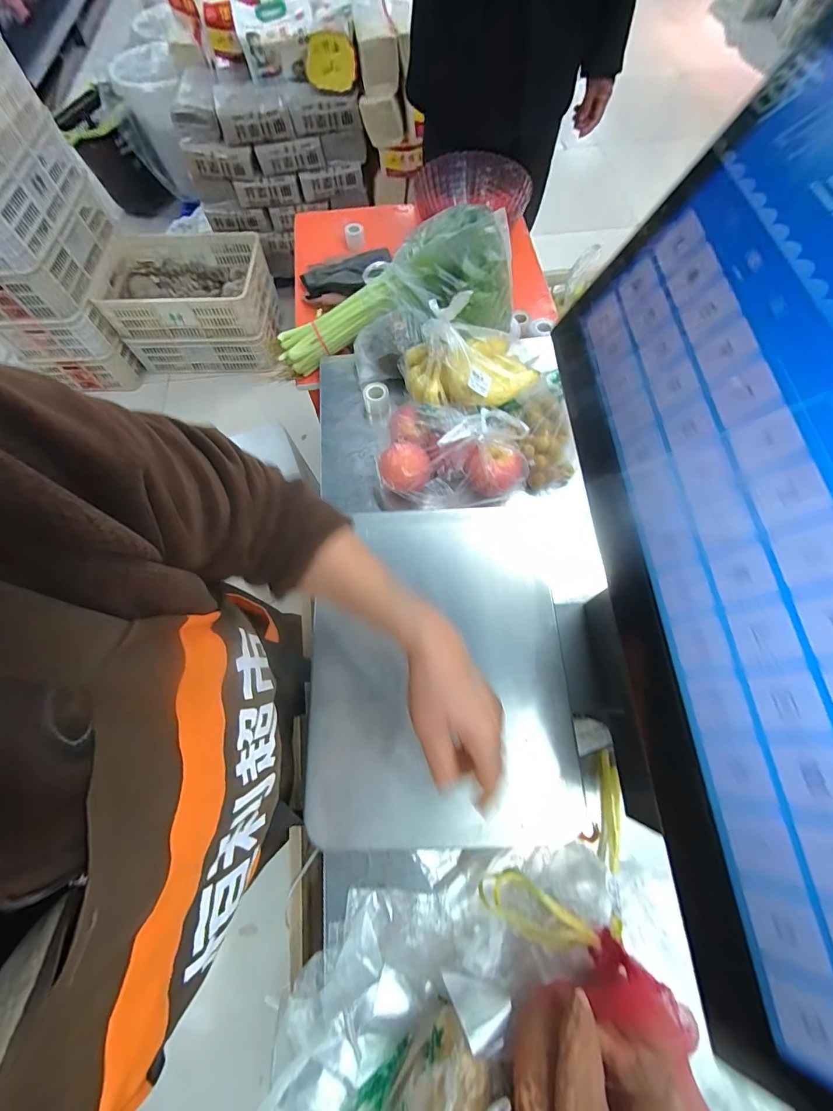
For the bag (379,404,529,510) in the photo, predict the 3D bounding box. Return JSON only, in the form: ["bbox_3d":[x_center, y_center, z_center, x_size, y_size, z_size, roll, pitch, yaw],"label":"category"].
[{"bbox_3d":[0.056,-0.149,0.590,0.211,0.088,0.129,13,69,7],"label":"bag"}]

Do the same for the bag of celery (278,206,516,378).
[{"bbox_3d":[-0.045,-0.444,0.716,0.431,0.155,0.210,-9,66,24],"label":"bag of celery"}]

